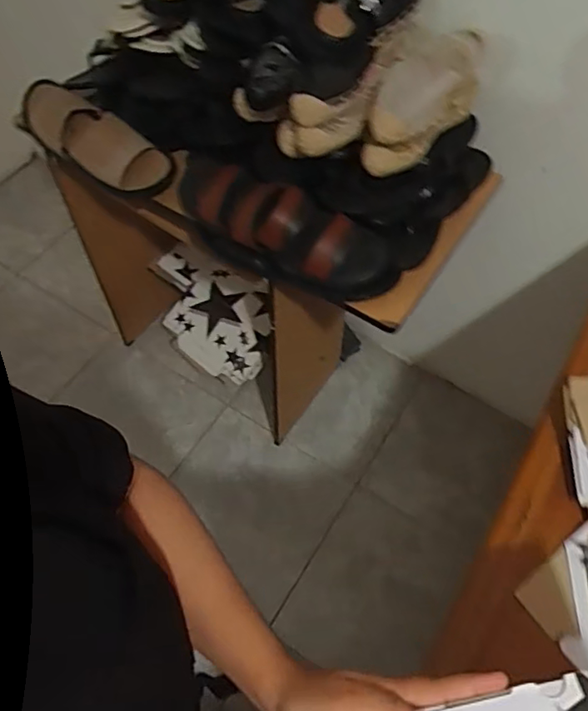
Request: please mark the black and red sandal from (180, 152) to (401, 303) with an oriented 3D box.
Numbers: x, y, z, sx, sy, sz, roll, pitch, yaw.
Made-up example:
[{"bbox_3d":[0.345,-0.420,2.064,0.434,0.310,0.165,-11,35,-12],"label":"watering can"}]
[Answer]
[{"bbox_3d":[-0.016,-0.182,0.844,0.350,0.120,0.100,26,62,13],"label":"black and red sandal"}]

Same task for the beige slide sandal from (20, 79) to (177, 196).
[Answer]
[{"bbox_3d":[-0.340,-0.361,0.973,0.335,0.060,0.097,36,65,18],"label":"beige slide sandal"}]

